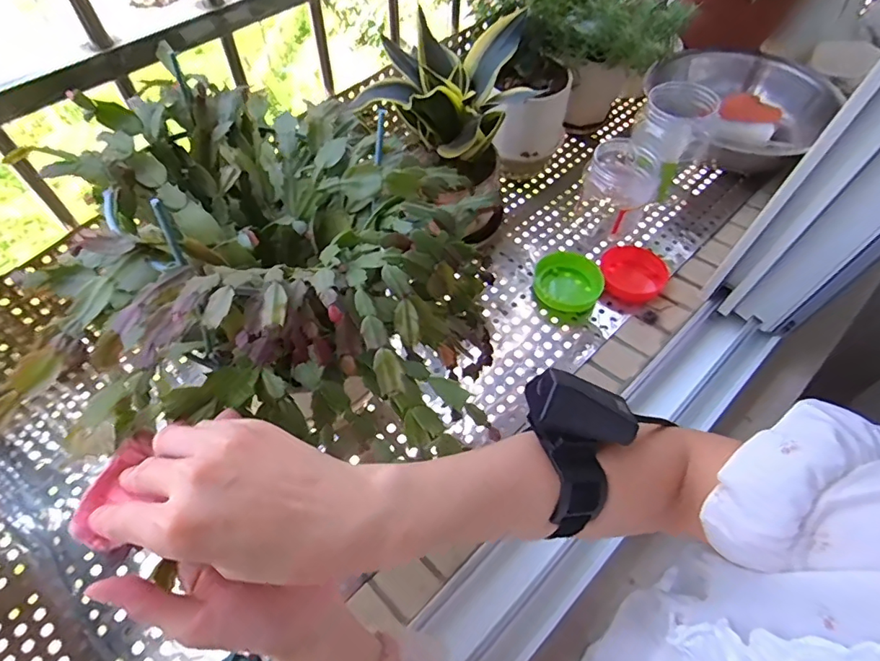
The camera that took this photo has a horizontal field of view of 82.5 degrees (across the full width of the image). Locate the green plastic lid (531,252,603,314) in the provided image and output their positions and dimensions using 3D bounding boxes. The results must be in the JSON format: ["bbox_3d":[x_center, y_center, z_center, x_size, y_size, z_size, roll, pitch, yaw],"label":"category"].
[{"bbox_3d":[0.170,-0.063,0.674,0.088,0.019,0.099,32,63,17],"label":"green plastic lid"}]

